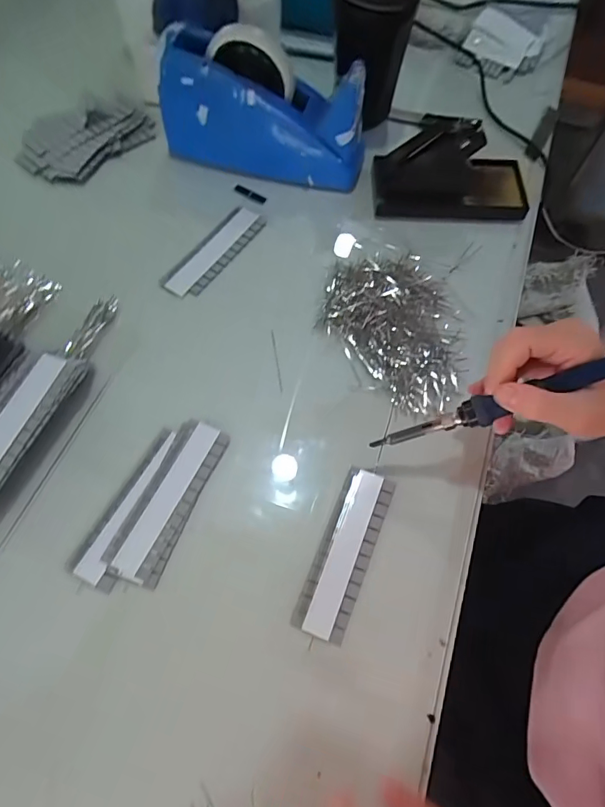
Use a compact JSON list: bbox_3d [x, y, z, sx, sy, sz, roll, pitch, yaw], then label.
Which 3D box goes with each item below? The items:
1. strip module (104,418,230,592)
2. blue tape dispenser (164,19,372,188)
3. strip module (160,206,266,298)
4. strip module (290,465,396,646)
[{"bbox_3d":[-0.104,0.072,0.370,0.043,0.004,0.127,21,65,7],"label":"strip module"},{"bbox_3d":[-0.038,-0.302,0.488,0.209,0.120,0.060,13,65,3],"label":"blue tape dispenser"},{"bbox_3d":[-0.088,-0.153,0.472,0.039,0.008,0.123,35,68,13],"label":"strip module"},{"bbox_3d":[0.033,0.111,0.360,0.038,0.005,0.126,22,66,7],"label":"strip module"}]

